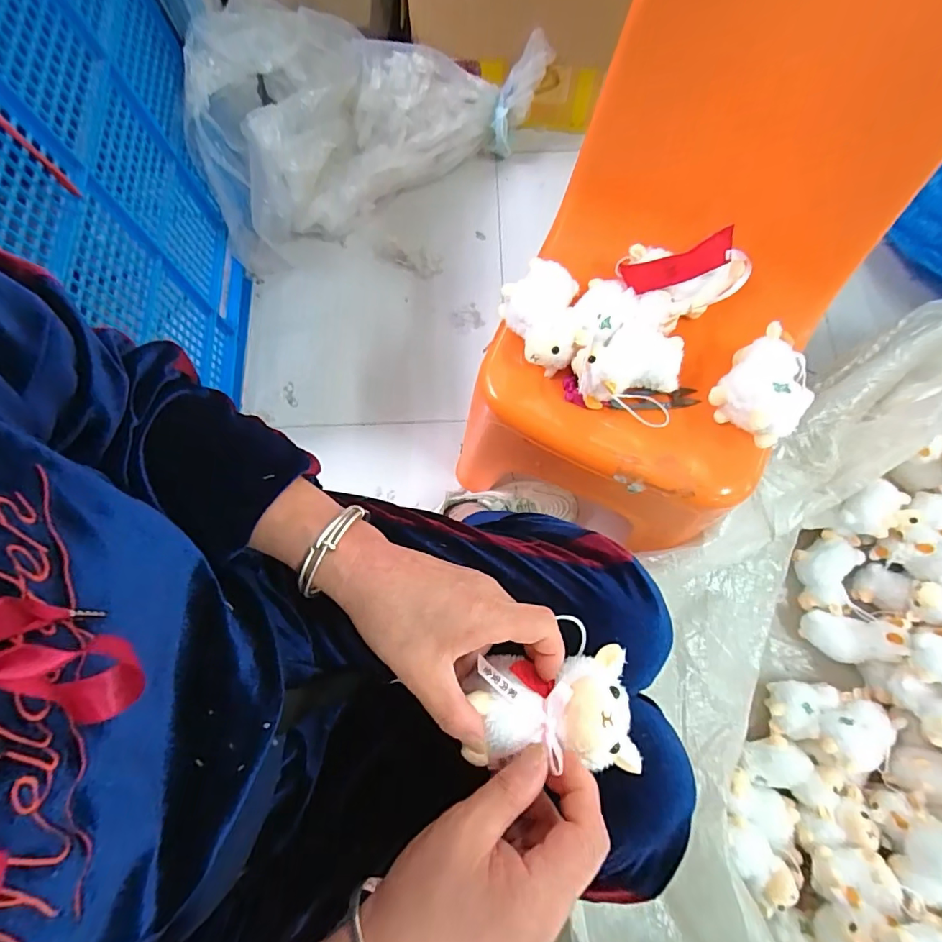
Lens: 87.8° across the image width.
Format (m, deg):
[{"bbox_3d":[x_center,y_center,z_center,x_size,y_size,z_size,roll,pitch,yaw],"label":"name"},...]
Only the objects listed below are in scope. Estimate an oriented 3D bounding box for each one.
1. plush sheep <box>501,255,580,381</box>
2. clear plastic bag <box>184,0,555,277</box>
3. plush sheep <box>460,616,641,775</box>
[{"bbox_3d":[0.073,-0.174,0.536,0.083,0.044,0.125,7,75,4],"label":"plush sheep"},{"bbox_3d":[-0.189,-0.670,0.897,0.653,0.319,0.248,-25,75,-5],"label":"clear plastic bag"},{"bbox_3d":[0.051,0.141,0.309,0.104,0.041,0.082,2,75,2],"label":"plush sheep"}]

